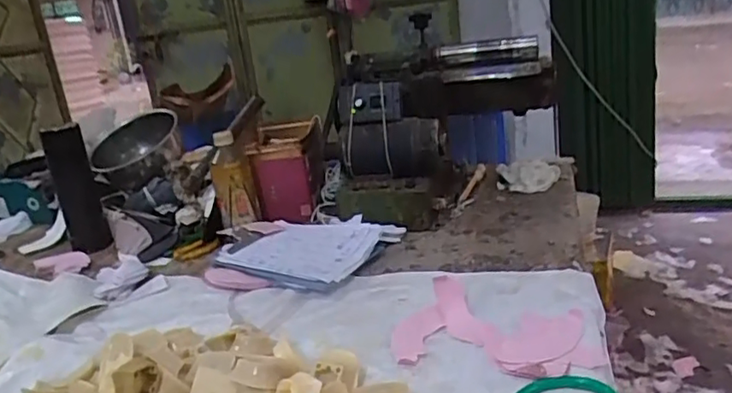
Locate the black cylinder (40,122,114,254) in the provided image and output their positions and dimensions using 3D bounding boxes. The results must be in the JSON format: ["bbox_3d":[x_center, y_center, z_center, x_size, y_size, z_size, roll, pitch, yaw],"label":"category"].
[{"bbox_3d":[-0.492,-0.016,1.014,0.065,0.215,0.077,-17,20,-28],"label":"black cylinder"}]

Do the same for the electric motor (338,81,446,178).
[{"bbox_3d":[0.039,-0.105,0.946,0.159,0.164,0.129,-7,18,1],"label":"electric motor"}]

